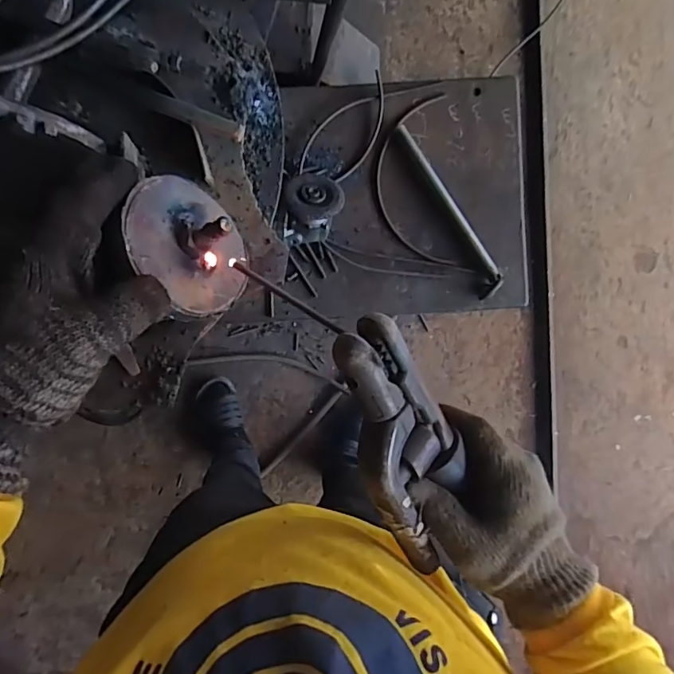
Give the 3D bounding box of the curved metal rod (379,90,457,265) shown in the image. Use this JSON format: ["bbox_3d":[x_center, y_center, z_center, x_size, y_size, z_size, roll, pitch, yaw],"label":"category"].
[{"bbox_3d":[0.108,-0.215,0.715,0.103,0.014,0.234,-5,91,-4],"label":"curved metal rod"}]

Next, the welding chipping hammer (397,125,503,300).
[{"bbox_3d":[0.157,-0.177,0.708,0.033,0.024,0.259,-27,93,-3],"label":"welding chipping hammer"}]

